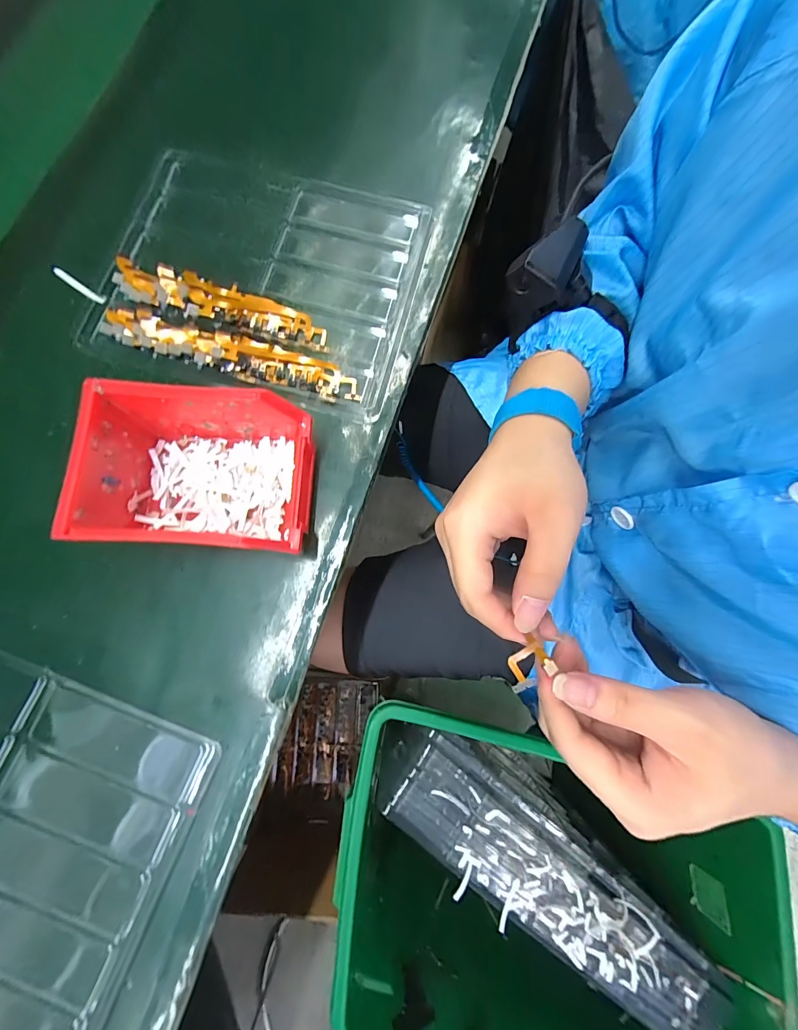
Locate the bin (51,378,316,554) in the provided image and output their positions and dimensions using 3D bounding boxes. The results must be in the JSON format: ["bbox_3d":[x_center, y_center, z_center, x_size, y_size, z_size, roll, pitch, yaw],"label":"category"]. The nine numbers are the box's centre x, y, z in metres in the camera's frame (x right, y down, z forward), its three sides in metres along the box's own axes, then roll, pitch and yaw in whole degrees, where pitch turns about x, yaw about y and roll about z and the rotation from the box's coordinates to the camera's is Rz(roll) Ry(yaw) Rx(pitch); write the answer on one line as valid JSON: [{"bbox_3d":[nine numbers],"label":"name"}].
[{"bbox_3d":[-0.139,-0.027,0.278,0.139,0.075,0.102,3,79,0],"label":"bin"}]

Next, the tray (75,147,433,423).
[{"bbox_3d":[-0.124,-0.219,0.347,0.270,0.012,0.222,14,79,2],"label":"tray"}]

